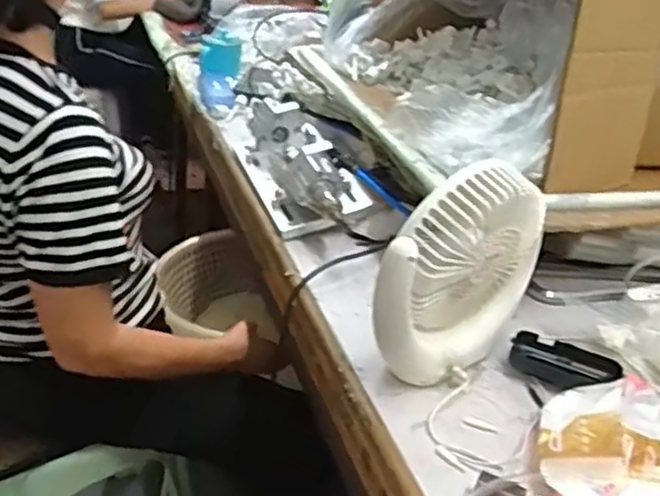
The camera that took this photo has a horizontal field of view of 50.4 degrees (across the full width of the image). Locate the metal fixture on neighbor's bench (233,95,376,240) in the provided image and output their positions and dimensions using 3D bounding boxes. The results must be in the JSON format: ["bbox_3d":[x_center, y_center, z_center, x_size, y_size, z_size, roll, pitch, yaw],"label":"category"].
[{"bbox_3d":[-0.036,-0.114,0.988,0.122,0.094,0.302,-5,31,-20],"label":"metal fixture on neighbor's bench"}]

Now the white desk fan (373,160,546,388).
[{"bbox_3d":[0.129,0.026,0.664,0.196,0.201,0.049,-17,37,-36],"label":"white desk fan"}]

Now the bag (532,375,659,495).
[{"bbox_3d":[0.237,0.169,0.581,0.127,0.054,0.151,18,31,20],"label":"bag"}]

